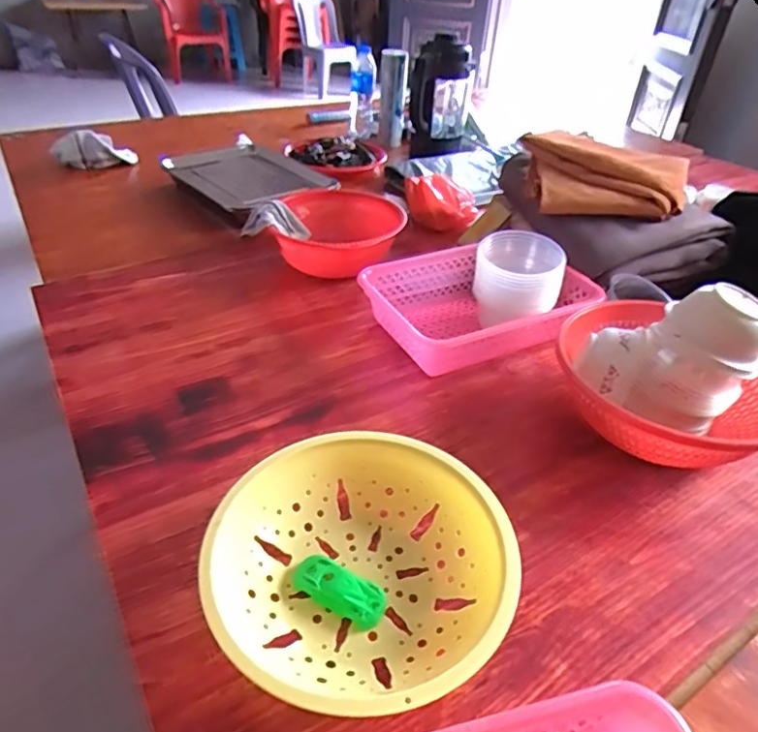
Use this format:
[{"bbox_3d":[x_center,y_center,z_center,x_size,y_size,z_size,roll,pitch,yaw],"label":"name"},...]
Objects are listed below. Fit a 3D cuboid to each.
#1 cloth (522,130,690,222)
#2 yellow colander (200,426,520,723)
[{"bbox_3d":[0.377,-0.316,0.913,0.262,0.072,0.209,5,38,2],"label":"cloth"},{"bbox_3d":[-0.019,0.170,0.478,0.233,0.064,0.246,2,38,-2],"label":"yellow colander"}]

